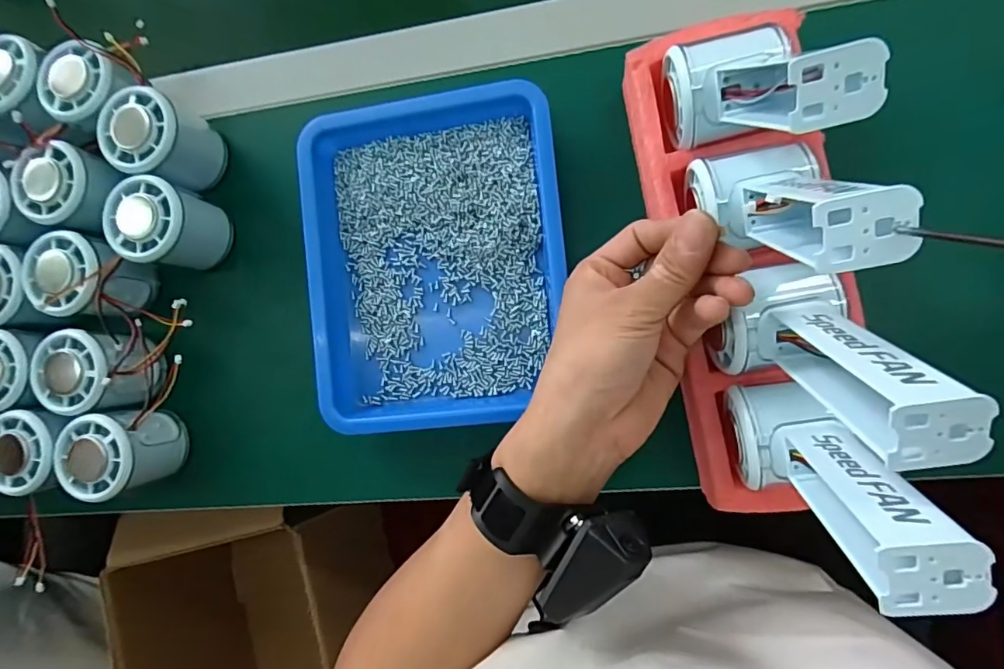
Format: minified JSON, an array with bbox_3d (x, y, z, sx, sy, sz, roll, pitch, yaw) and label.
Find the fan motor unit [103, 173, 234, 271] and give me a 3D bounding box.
[{"bbox_3d":[-0.230,-0.074,0.362,0.059,0.059,0.056,31,92,10],"label":"fan motor unit"}]

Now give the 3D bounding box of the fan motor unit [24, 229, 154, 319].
[{"bbox_3d":[-0.294,-0.040,0.366,0.063,0.056,0.054,11,89,10],"label":"fan motor unit"}]

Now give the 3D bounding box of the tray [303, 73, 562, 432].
[{"bbox_3d":[-0.045,-0.050,0.347,0.168,0.027,0.220,-6,86,9],"label":"tray"}]

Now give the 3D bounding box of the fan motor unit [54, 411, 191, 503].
[{"bbox_3d":[-0.267,0.083,0.363,0.056,0.057,0.056,0,87,9],"label":"fan motor unit"}]

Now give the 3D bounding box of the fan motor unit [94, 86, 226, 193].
[{"bbox_3d":[-0.237,-0.134,0.370,0.055,0.071,0.056,17,90,10],"label":"fan motor unit"}]

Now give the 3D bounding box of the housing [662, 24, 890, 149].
[{"bbox_3d":[0.123,-0.116,0.240,0.058,0.133,0.051,-15,115,8],"label":"housing"}]

